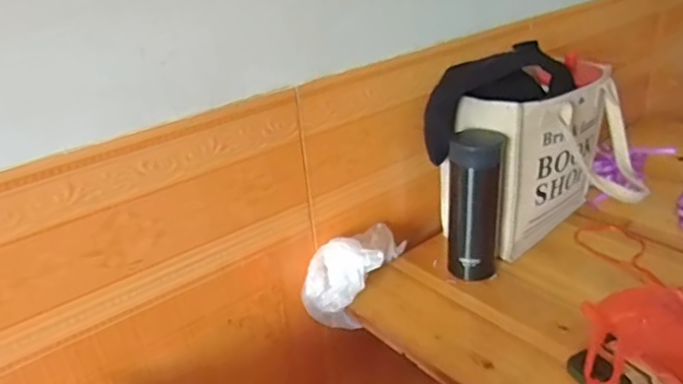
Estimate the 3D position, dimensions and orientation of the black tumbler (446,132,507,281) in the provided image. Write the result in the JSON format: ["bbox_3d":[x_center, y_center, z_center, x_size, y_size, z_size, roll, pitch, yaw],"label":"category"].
[{"bbox_3d":[0.175,0.018,0.735,0.066,0.186,0.071,-4,27,2],"label":"black tumbler"}]

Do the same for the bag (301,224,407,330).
[{"bbox_3d":[0.017,0.109,0.764,0.097,0.120,0.150,6,29,22],"label":"bag"}]

